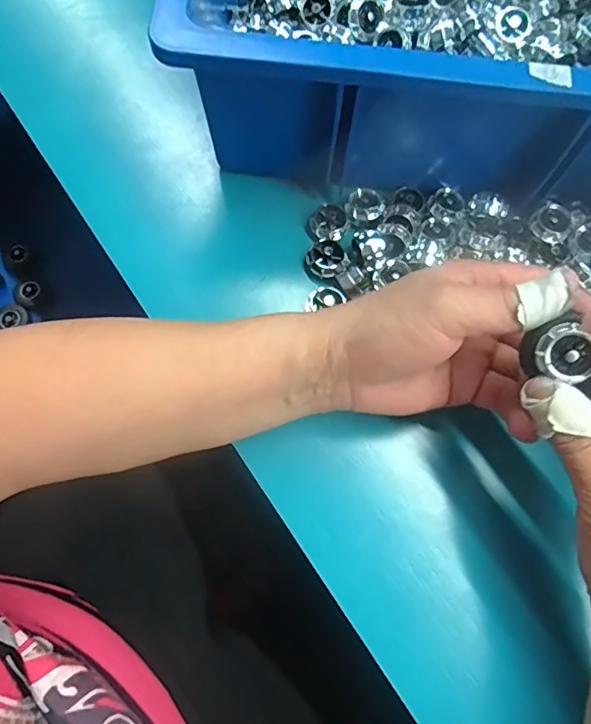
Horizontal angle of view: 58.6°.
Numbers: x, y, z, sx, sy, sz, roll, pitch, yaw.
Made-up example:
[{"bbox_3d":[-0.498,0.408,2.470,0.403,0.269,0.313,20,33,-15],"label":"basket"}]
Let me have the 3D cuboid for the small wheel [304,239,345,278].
[{"bbox_3d":[0.018,-0.064,0.330,0.023,0.009,0.022,0,74,0],"label":"small wheel"}]

